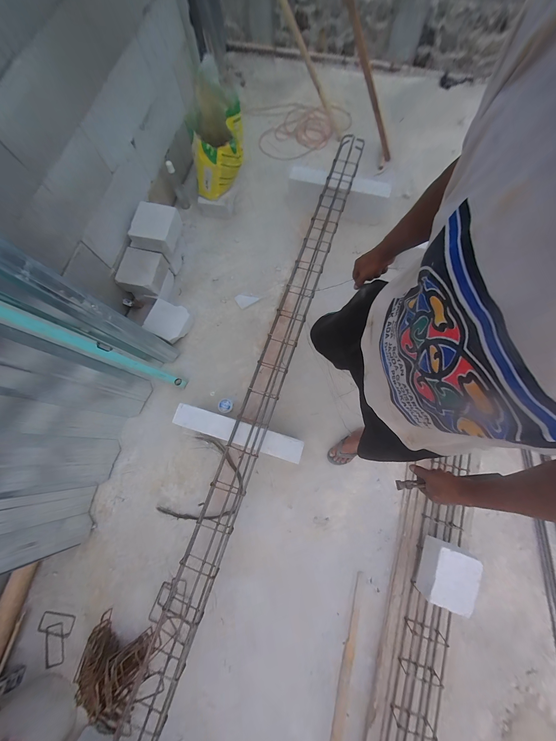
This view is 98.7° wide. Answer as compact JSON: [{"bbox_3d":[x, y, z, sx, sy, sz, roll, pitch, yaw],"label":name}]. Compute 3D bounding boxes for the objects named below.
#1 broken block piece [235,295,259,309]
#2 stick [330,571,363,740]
[{"bbox_3d":[-0.196,-0.446,1.491,0.128,0.018,0.077,-25,76,-5],"label":"broken block piece"},{"bbox_3d":[0.310,1.285,1.062,0.045,0.016,0.668,13,76,5],"label":"stick"}]

